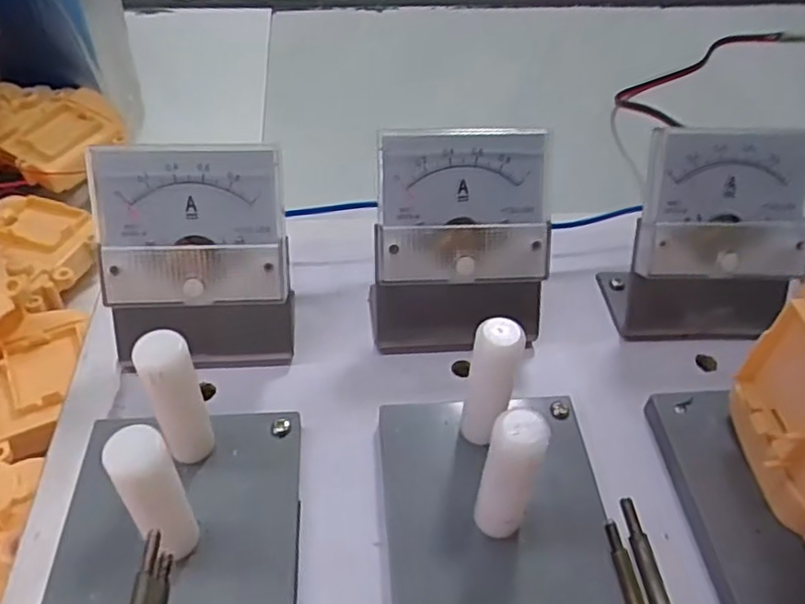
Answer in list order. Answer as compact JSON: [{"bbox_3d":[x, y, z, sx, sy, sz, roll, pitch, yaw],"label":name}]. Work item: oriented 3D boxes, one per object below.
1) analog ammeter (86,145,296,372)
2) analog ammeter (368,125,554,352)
[{"bbox_3d":[-0.074,-0.012,0.242,0.065,0.078,0.039,-5,47,-7],"label":"analog ammeter"},{"bbox_3d":[0.022,-0.020,0.254,0.067,0.073,0.045,-2,46,-4],"label":"analog ammeter"}]

